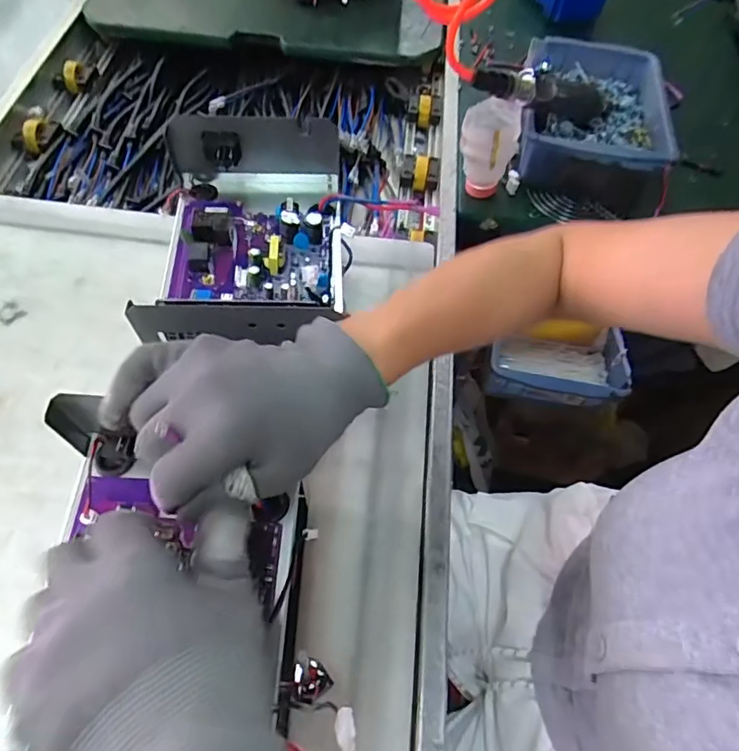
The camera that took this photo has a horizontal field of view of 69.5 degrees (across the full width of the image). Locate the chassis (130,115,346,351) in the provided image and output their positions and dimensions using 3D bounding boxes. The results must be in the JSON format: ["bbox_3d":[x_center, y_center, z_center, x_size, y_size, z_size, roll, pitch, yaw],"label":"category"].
[{"bbox_3d":[-0.103,-0.118,0.445,0.148,0.078,0.221,1,60,-3],"label":"chassis"}]

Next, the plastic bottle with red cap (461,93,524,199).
[{"bbox_3d":[0.142,-0.272,0.663,0.068,0.114,0.066,14,60,4],"label":"plastic bottle with red cap"}]

